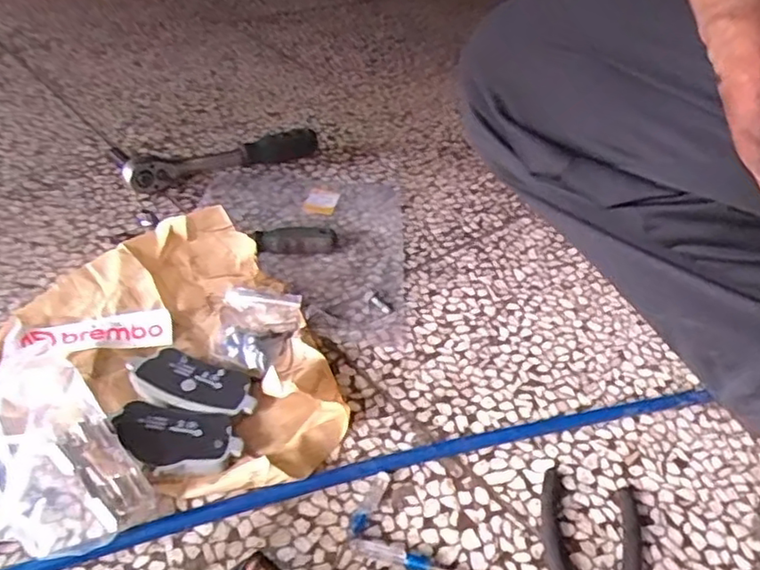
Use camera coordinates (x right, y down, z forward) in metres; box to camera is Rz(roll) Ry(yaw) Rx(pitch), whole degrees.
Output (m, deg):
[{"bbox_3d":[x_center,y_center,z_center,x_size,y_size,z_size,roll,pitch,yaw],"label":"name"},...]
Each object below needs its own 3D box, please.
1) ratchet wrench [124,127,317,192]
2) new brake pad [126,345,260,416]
[{"bbox_3d":[-0.189,-0.162,0.794,0.258,0.042,0.033,-20,47,-29],"label":"ratchet wrench"},{"bbox_3d":[-0.150,0.081,0.509,0.106,0.015,0.055,22,42,18],"label":"new brake pad"}]

